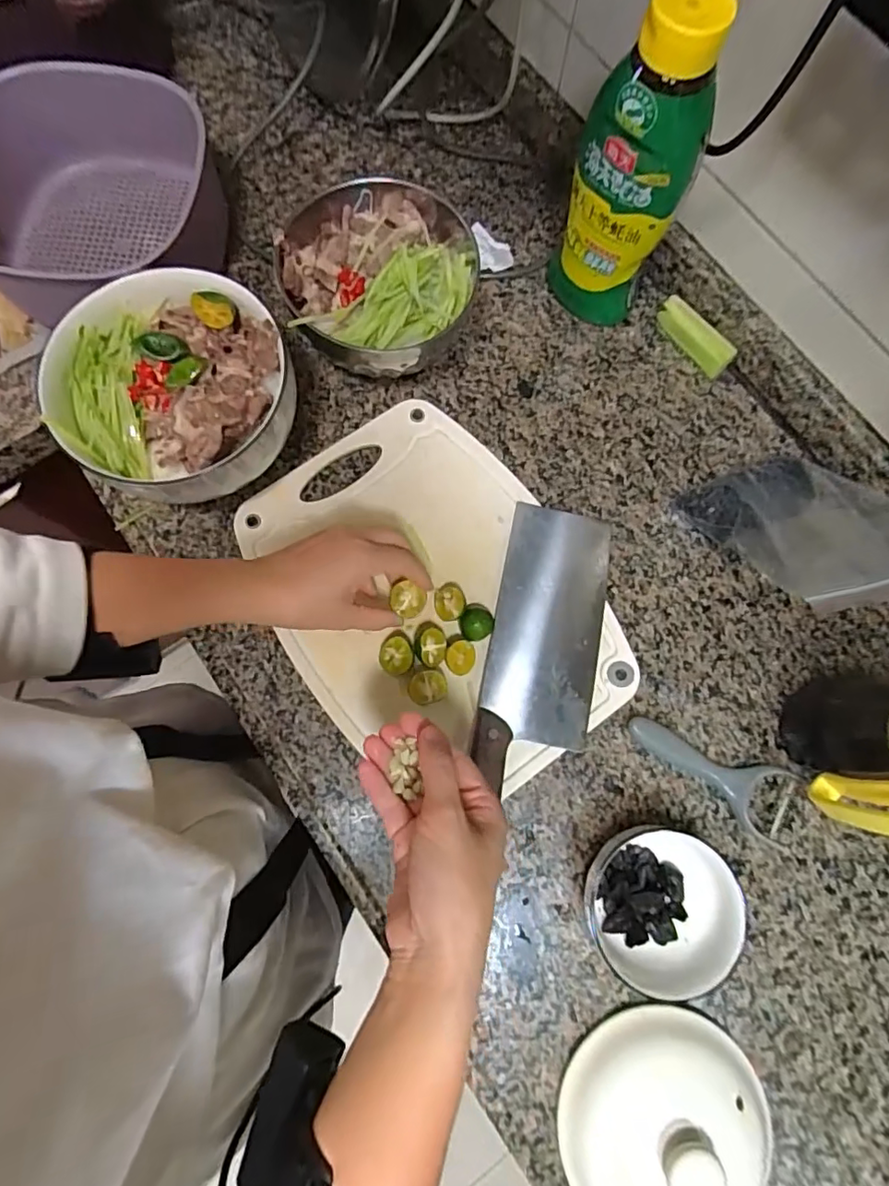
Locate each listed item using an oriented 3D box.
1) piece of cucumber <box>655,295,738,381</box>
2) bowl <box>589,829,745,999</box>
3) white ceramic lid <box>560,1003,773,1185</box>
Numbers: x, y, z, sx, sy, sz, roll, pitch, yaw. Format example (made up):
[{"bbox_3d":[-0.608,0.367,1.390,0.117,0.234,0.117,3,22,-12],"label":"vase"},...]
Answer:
[{"bbox_3d":[0.247,-0.253,0.545,0.025,0.025,0.084,-40,82,-9],"label":"piece of cucumber"},{"bbox_3d":[0.169,0.238,0.424,0.111,0.056,0.099,-16,79,-4],"label":"bowl"},{"bbox_3d":[0.161,0.391,0.388,0.148,0.063,0.141,0,78,-1],"label":"white ceramic lid"}]

